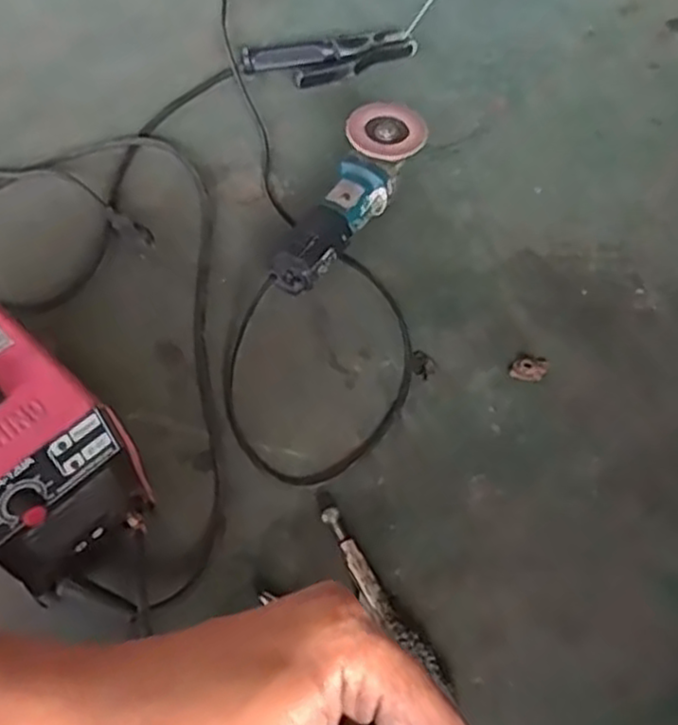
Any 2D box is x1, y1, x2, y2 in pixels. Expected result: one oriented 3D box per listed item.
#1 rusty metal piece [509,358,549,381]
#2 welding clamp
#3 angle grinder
[{"bbox_3d":[0.216,0.007,0.838,0.041,0.004,0.029,9,59,3],"label":"rusty metal piece"},{"bbox_3d":[-0.010,-0.457,1.112,0.262,0.034,0.092,-17,61,-12],"label":"welding clamp"},{"bbox_3d":[0.014,-0.201,0.912,0.093,0.084,0.279,25,61,13],"label":"angle grinder"}]

